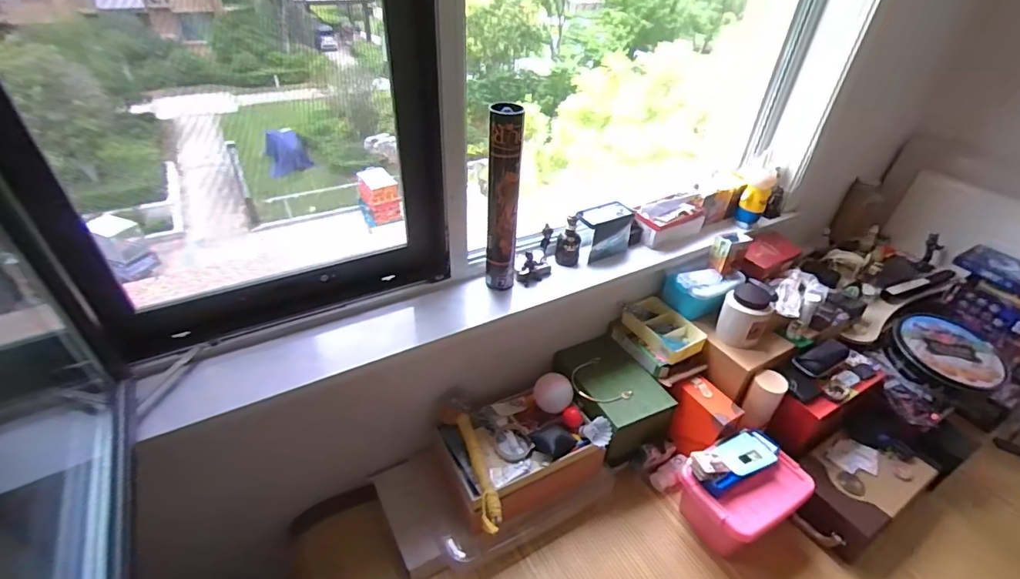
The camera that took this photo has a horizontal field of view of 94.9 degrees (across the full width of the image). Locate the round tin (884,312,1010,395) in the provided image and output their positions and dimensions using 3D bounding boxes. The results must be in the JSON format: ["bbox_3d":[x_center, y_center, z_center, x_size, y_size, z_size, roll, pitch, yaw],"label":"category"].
[{"bbox_3d":[1.179,0.180,1.284,0.235,0.096,0.266,-23,45,-29],"label":"round tin"}]

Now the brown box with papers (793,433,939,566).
[{"bbox_3d":[0.825,0.467,1.145,0.331,0.116,0.225,-21,44,-27],"label":"brown box with papers"}]

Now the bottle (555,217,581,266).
[{"bbox_3d":[0.144,-0.119,1.148,0.062,0.120,0.045,10,39,9],"label":"bottle"}]

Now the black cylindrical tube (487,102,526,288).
[{"bbox_3d":[-0.014,-0.173,0.961,0.064,0.387,0.051,4,38,1],"label":"black cylindrical tube"}]

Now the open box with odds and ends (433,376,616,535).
[{"bbox_3d":[0.024,0.375,1.118,0.360,0.158,0.288,-20,44,-26],"label":"open box with odds and ends"}]

